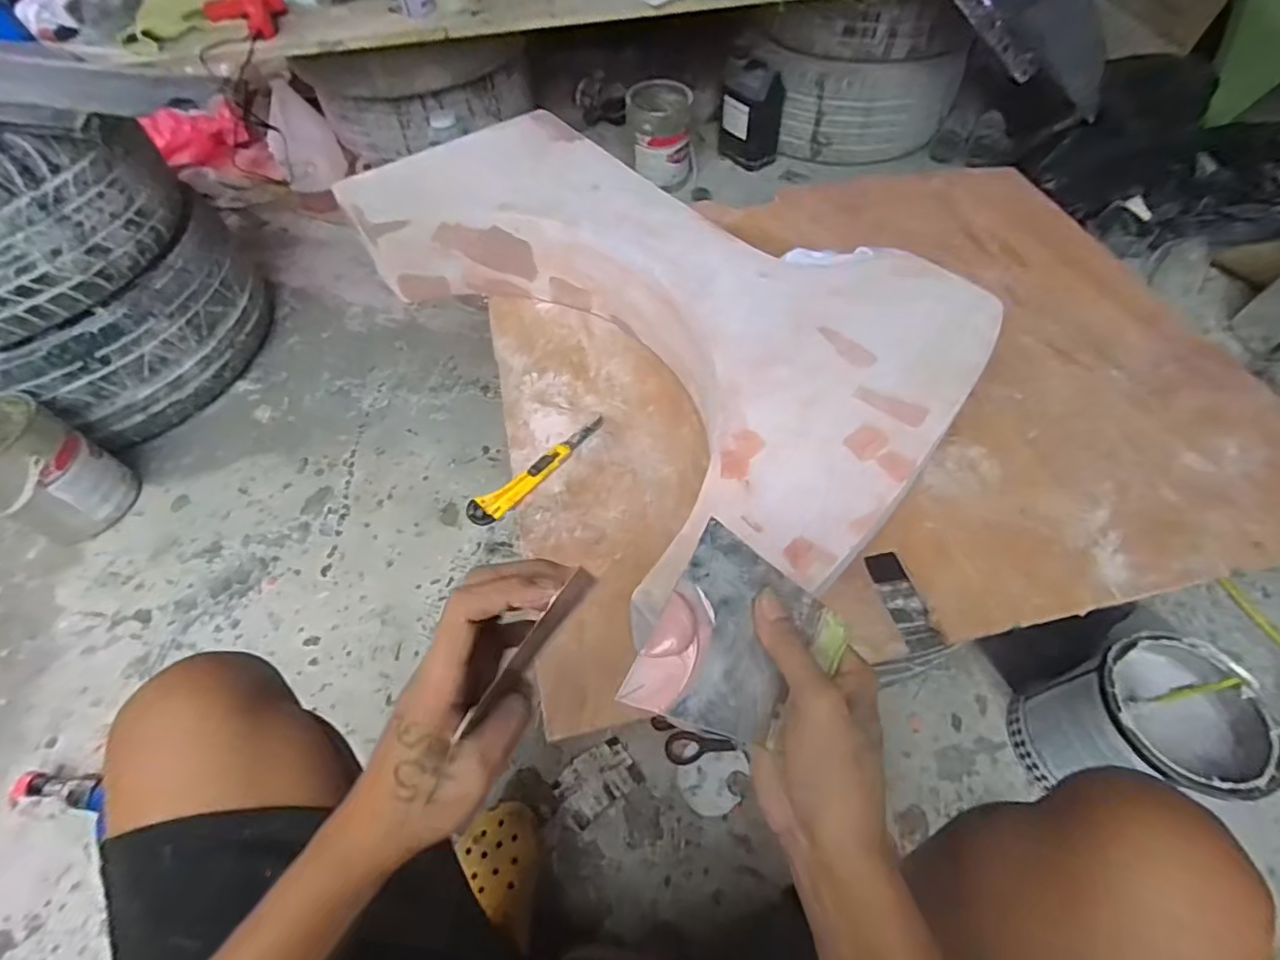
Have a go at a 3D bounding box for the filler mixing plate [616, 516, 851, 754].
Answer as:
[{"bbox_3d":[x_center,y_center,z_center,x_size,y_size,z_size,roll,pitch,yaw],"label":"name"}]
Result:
[{"bbox_3d":[0.058,0.091,0.315,0.095,0.008,0.108,29,68,5],"label":"filler mixing plate"}]

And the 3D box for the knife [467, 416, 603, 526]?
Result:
[{"bbox_3d":[-0.118,-0.015,0.676,0.200,0.013,0.036,-40,63,-22],"label":"knife"}]

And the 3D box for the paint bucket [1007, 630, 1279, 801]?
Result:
[{"bbox_3d":[0.556,0.284,0.648,0.148,0.199,0.148,-1,56,2],"label":"paint bucket"}]

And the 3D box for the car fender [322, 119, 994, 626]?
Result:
[{"bbox_3d":[-0.037,-0.228,0.745,0.857,0.139,0.426,35,64,23],"label":"car fender"}]

